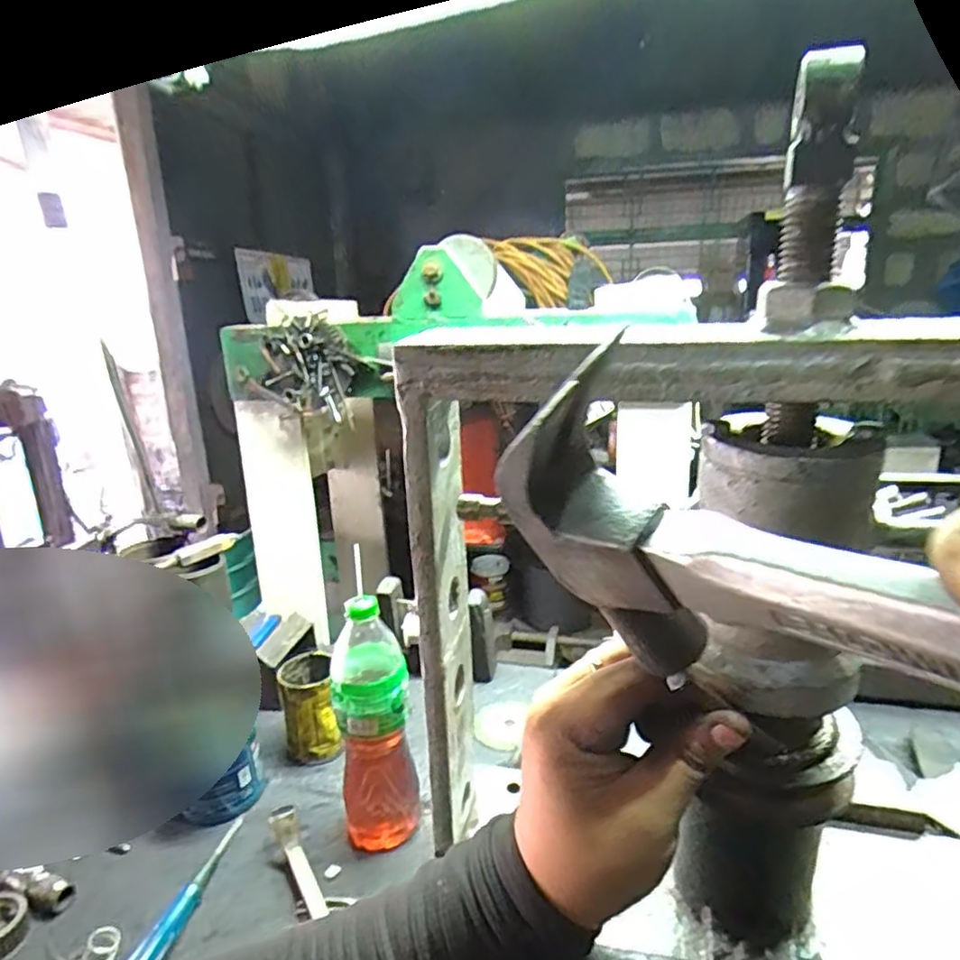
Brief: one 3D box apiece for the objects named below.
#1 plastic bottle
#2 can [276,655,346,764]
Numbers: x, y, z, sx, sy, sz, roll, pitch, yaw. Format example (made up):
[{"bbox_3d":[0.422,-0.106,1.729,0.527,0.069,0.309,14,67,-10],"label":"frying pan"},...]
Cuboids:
[{"bbox_3d":[-0.109,0.249,0.652,0.077,0.252,0.072,-5,16,-9],"label":"plastic bottle"},{"bbox_3d":[-0.215,0.291,0.802,0.072,0.110,0.085,-9,17,-21],"label":"can"}]

